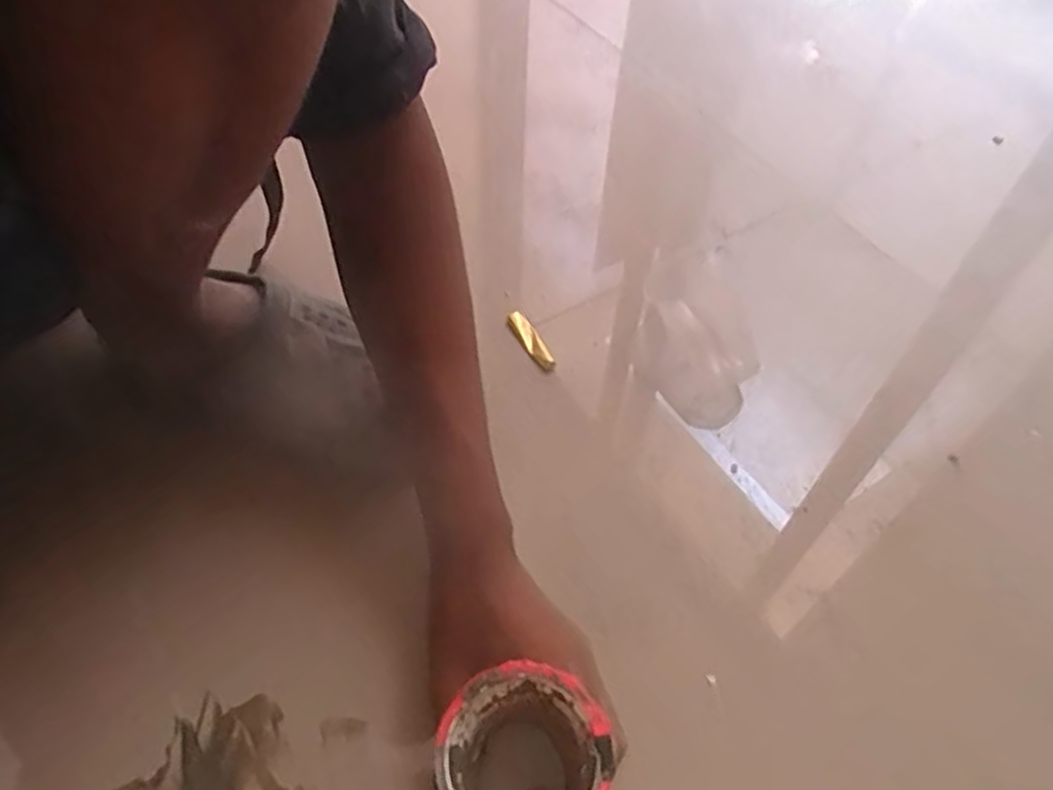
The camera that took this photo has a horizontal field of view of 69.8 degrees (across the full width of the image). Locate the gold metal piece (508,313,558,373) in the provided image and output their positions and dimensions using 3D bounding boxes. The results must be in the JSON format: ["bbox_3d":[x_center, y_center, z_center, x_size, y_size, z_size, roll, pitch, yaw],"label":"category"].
[{"bbox_3d":[0.003,-0.039,0.554,0.013,0.011,0.056,-24,58,-20],"label":"gold metal piece"}]

